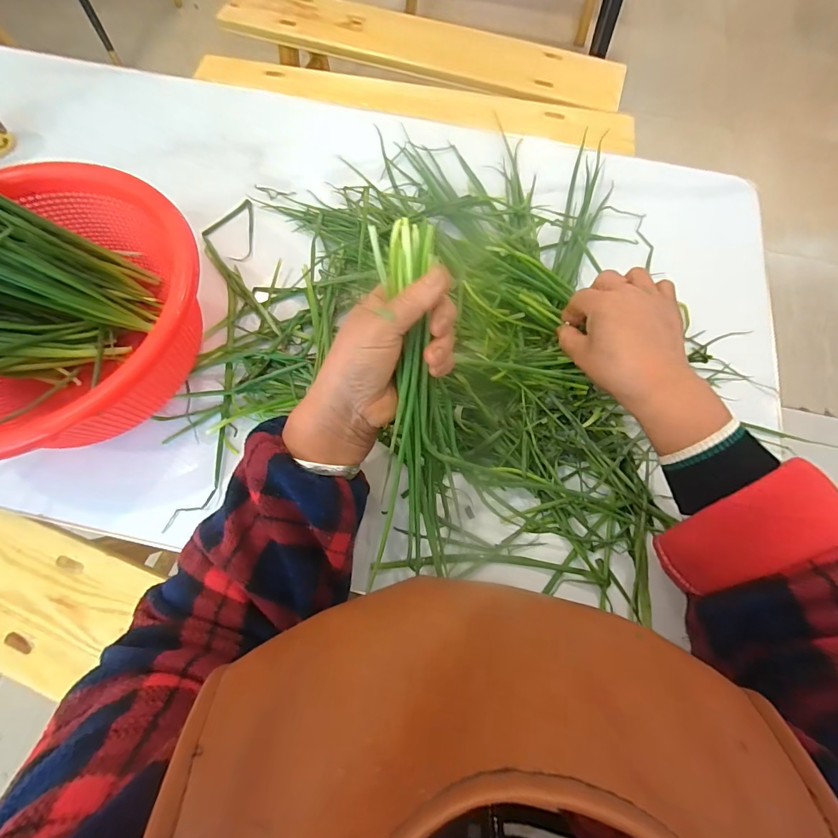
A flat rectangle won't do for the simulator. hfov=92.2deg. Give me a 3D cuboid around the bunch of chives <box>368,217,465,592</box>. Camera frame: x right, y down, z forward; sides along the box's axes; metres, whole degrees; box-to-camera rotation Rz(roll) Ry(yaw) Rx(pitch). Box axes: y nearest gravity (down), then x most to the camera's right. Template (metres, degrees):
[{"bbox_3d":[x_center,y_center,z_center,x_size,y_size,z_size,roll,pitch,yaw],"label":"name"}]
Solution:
[{"bbox_3d":[-0.005,-0.006,0.315,0.069,0.056,0.269,-4,103,-3],"label":"bunch of chives"}]

